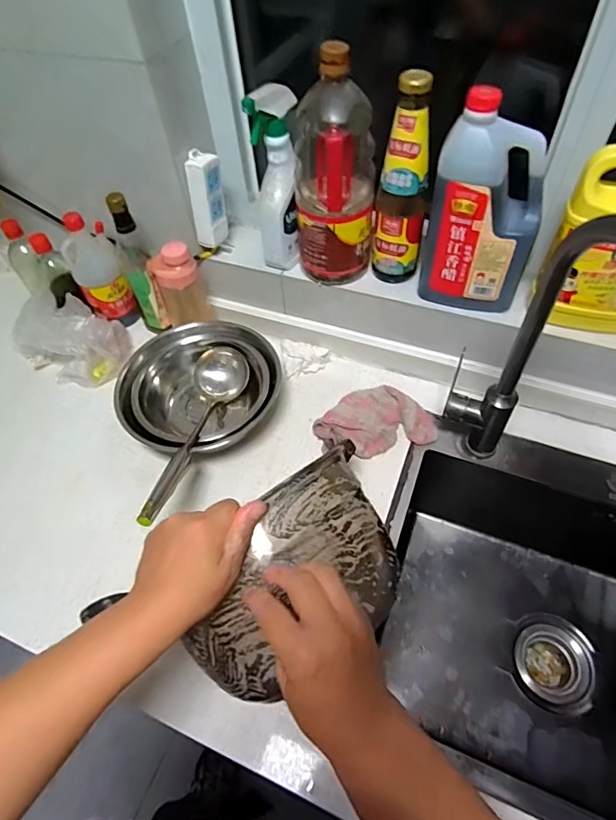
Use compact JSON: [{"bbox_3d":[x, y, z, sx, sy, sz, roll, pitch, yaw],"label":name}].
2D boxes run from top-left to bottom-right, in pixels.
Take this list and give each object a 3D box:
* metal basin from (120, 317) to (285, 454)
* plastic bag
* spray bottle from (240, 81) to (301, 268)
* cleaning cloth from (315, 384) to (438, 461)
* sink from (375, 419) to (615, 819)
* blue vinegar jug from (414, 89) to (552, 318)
[{"bbox_3d":[-0.165,-0.026,0.725,0.238,0.110,0.210,7,56,10],"label":"metal basin"},{"bbox_3d":[-0.408,-0.128,0.807,0.171,0.114,0.130,6,56,9],"label":"plastic bag"},{"bbox_3d":[-0.045,-0.325,0.664,0.056,0.228,0.079,5,56,8],"label":"spray bottle"},{"bbox_3d":[0.100,0.013,0.714,0.178,0.036,0.113,-12,55,-3],"label":"cleaning cloth"},{"bbox_3d":[0.385,0.306,0.649,0.551,0.232,0.452,15,58,15],"label":"sink"},{"bbox_3d":[0.223,-0.244,0.588,0.136,0.241,0.071,19,59,17],"label":"blue vinegar jug"}]

